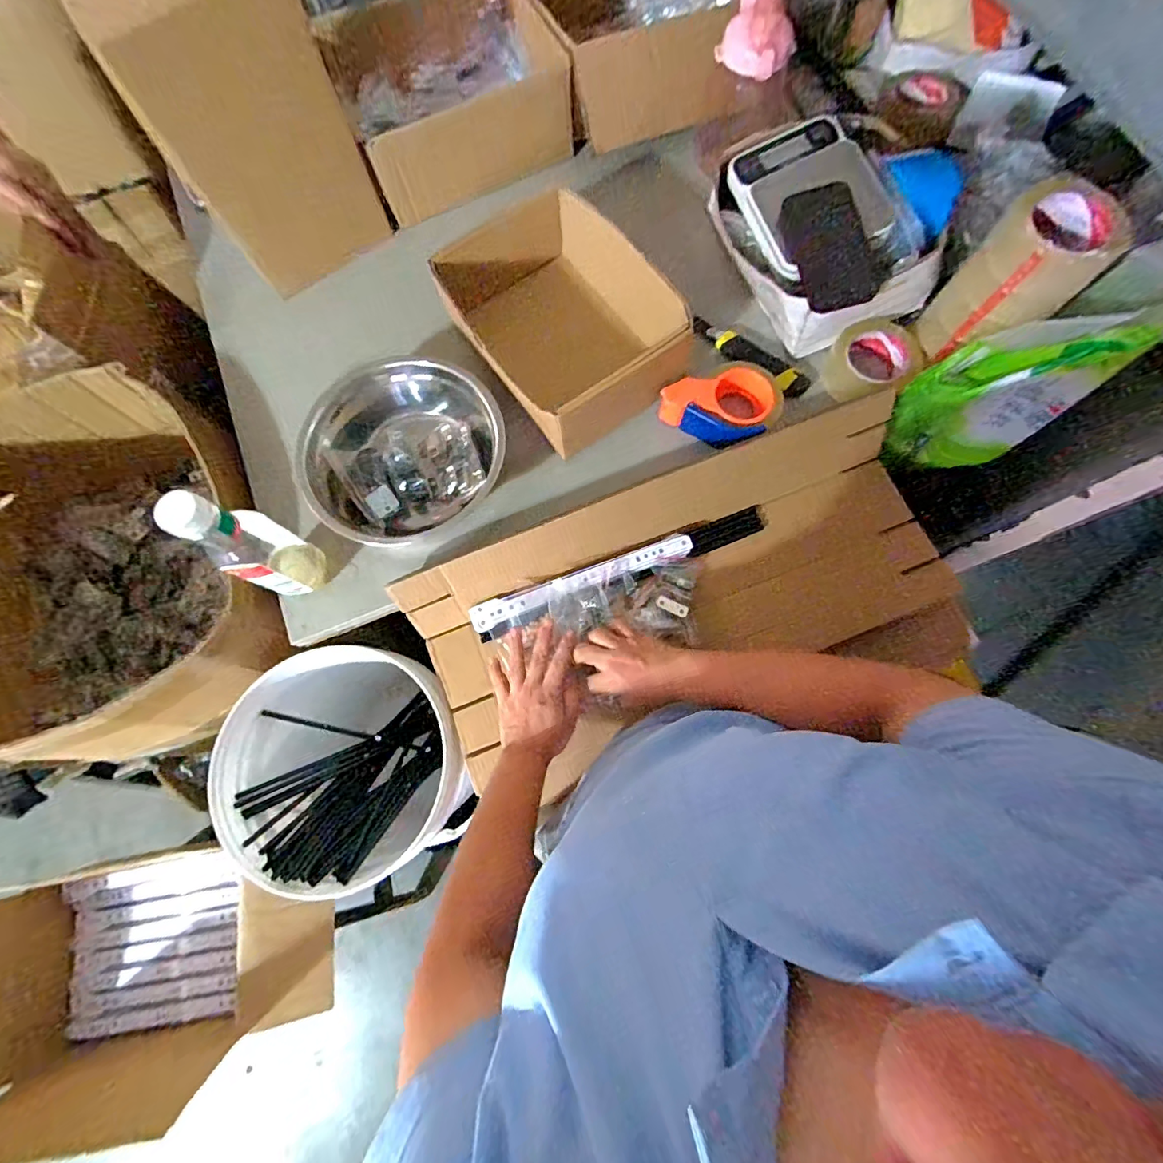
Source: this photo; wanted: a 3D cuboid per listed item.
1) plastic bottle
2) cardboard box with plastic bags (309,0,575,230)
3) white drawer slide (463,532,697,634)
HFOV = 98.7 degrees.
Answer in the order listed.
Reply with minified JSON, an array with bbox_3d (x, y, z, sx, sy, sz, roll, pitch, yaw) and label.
[{"bbox_3d":[-0.367,-0.040,0.550,0.081,0.217,0.071,26,78,8],"label":"plastic bottle"},{"bbox_3d":[-0.207,-0.765,0.787,0.320,0.108,0.290,-23,76,-4],"label":"cardboard box with plastic bags"},{"bbox_3d":[0.001,-0.002,0.638,0.296,0.018,0.032,-20,76,-3],"label":"white drawer slide"}]

